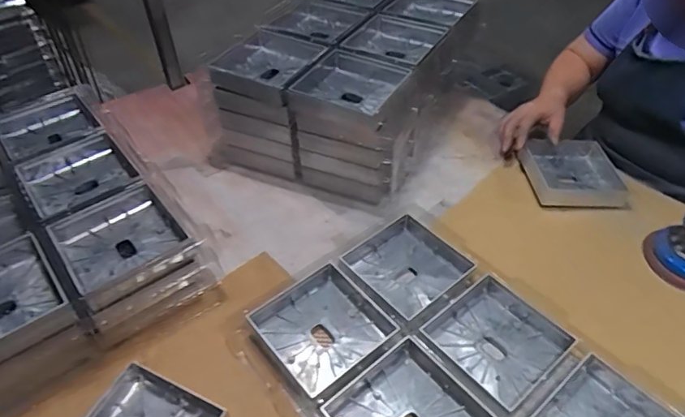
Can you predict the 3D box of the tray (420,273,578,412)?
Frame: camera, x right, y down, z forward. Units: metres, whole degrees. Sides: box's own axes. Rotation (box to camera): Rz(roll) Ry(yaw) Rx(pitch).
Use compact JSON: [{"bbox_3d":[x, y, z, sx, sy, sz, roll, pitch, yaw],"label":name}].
[{"bbox_3d":[0.190,0.152,0.605,0.129,0.029,0.132,-30,52,-27],"label":"tray"}]

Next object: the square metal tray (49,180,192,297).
[{"bbox_3d":[-0.272,0.045,0.621,0.137,0.039,0.145,-29,52,-27],"label":"square metal tray"}]

